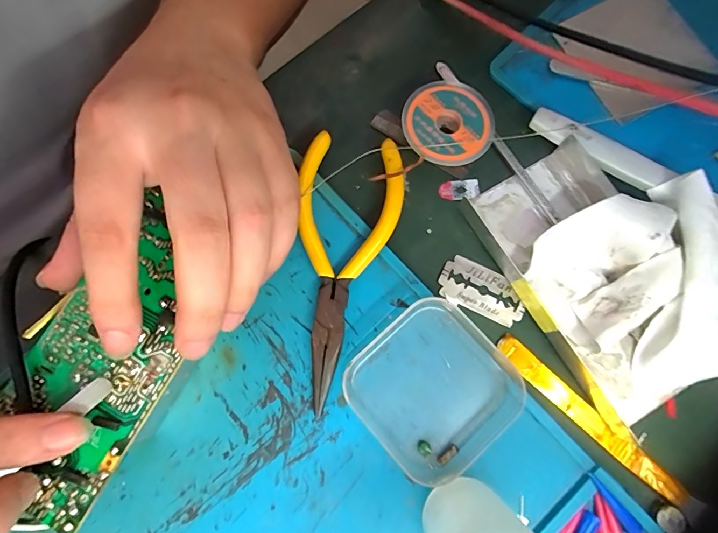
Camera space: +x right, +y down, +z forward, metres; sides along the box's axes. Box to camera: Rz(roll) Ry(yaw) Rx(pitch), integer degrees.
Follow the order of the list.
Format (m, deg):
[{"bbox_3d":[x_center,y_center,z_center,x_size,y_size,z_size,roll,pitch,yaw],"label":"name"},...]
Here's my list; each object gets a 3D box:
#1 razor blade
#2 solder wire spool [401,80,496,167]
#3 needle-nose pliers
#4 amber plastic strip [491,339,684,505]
[{"bbox_3d":[0.059,0.011,0.191,0.042,0.004,0.023,26,79,6],"label":"razor blade"},{"bbox_3d":[0.045,-0.071,0.202,0.044,0.015,0.044,0,77,1],"label":"solder wire spool"},{"bbox_3d":[-0.004,0.000,0.187,0.049,0.014,0.127,0,77,1],"label":"needle-nose pliers"},{"bbox_3d":[0.101,0.066,0.177,0.094,0.005,0.011,42,81,9],"label":"amber plastic strip"}]

